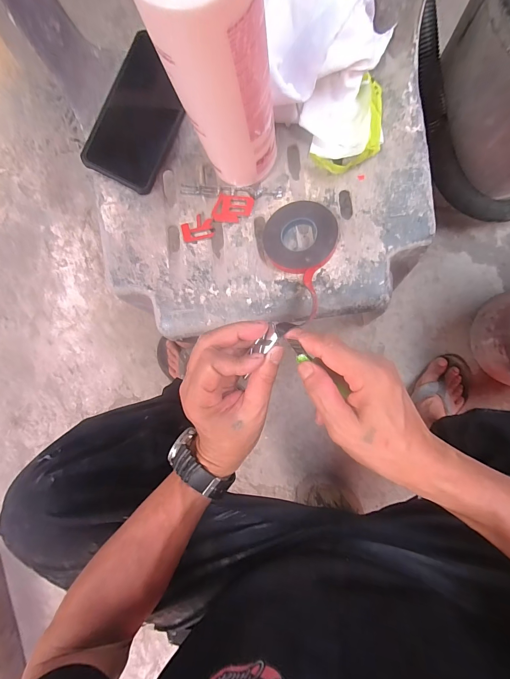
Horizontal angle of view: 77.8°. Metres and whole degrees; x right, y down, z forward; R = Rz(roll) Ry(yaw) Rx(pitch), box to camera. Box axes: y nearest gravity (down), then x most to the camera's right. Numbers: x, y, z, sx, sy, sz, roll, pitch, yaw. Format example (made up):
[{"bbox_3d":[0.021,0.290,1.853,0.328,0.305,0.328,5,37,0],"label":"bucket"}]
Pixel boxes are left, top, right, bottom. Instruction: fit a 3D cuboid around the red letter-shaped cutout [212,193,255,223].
[{"bbox_3d":[-0.026,-0.158,0.383,0.046,0.006,0.034,8,91,6],"label":"red letter-shaped cutout"}]

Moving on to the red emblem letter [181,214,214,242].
[{"bbox_3d":[-0.069,-0.134,0.379,0.037,0.004,0.030,-13,85,-6],"label":"red emblem letter"}]

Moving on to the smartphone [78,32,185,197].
[{"bbox_3d":[-0.135,-0.261,0.373,0.081,0.011,0.156,24,92,-11],"label":"smartphone"}]

